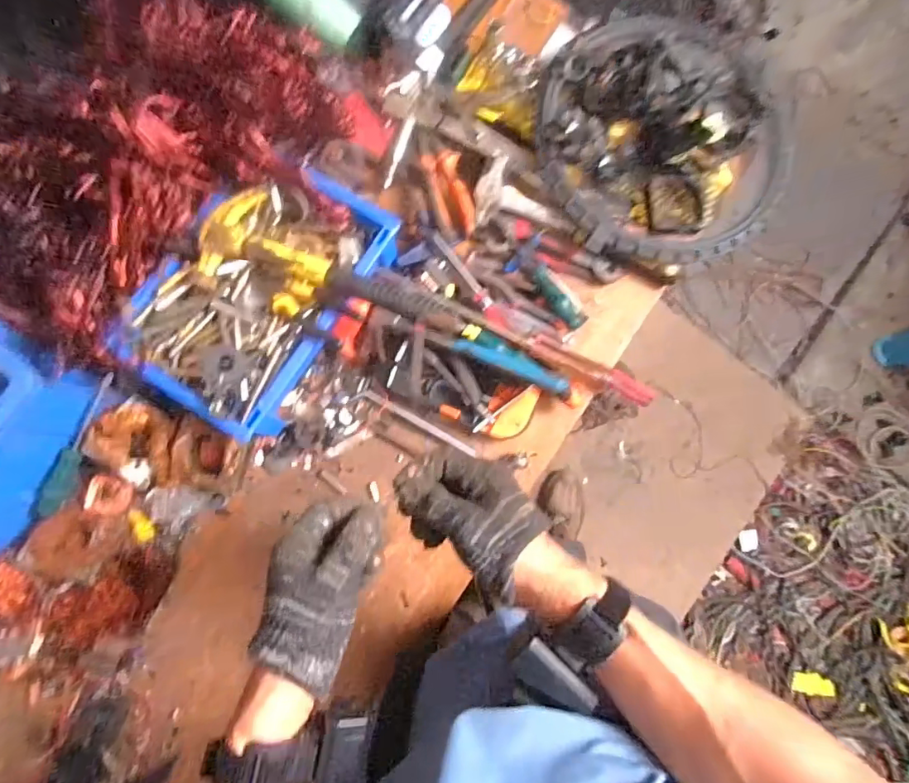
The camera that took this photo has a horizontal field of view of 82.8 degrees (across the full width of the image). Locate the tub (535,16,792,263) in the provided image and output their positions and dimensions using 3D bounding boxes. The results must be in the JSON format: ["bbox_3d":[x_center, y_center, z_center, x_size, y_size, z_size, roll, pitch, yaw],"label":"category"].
[{"bbox_3d":[0.289,-0.342,0.713,0.338,0.099,0.320,1,82,-3],"label":"tub"}]

